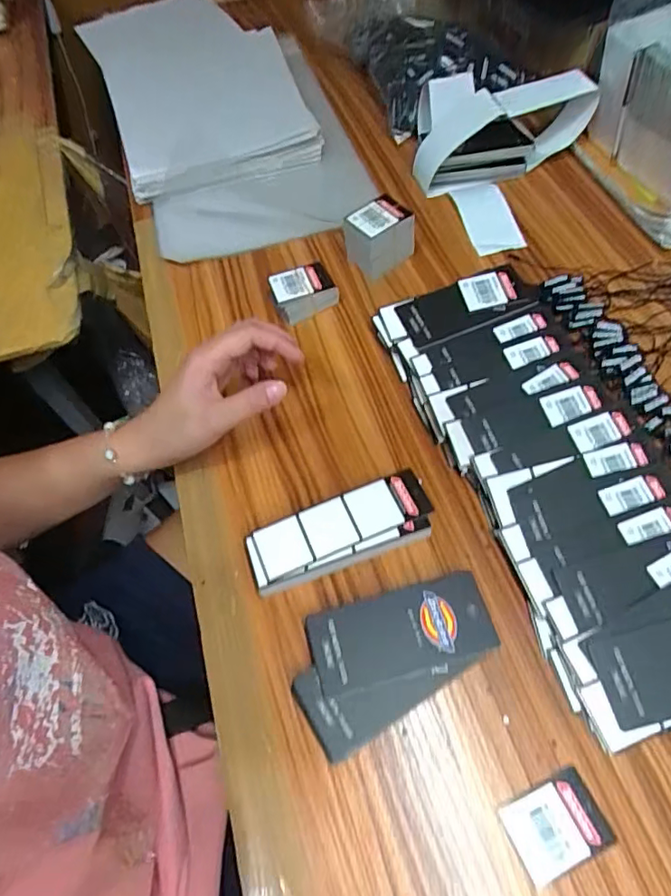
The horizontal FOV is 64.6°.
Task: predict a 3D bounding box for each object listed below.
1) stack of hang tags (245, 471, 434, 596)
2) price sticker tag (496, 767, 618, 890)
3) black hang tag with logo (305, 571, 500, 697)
[{"bbox_3d":[0.004,0.060,0.362,0.123,0.026,0.045,-19,59,-7],"label":"stack of hang tags"},{"bbox_3d":[0.118,0.201,0.283,0.050,0.004,0.036,-22,60,-9],"label":"price sticker tag"},{"bbox_3d":[0.039,0.112,0.321,0.107,0.004,0.049,-15,60,-4],"label":"black hang tag with logo"}]

